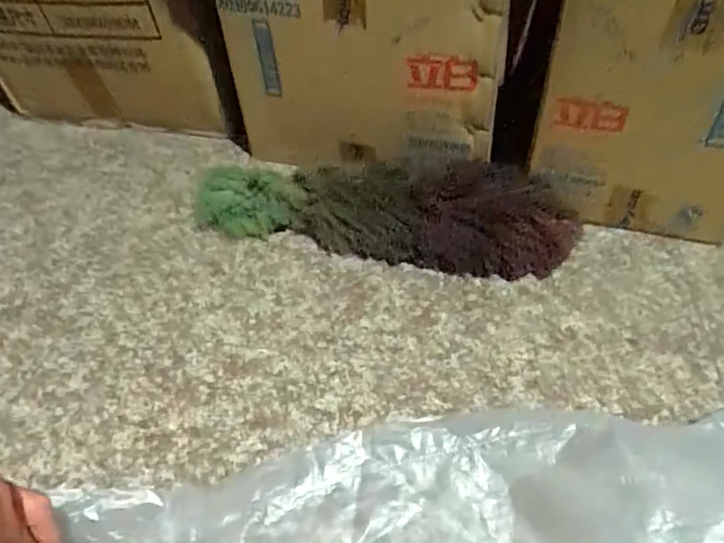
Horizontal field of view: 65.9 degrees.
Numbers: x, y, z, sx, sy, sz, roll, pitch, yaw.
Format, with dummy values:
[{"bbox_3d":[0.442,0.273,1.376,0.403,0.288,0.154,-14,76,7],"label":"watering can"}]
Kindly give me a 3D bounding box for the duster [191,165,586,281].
[{"bbox_3d":[0.011,-0.069,0.604,0.414,0.077,0.092,8,47,12],"label":"duster"}]

